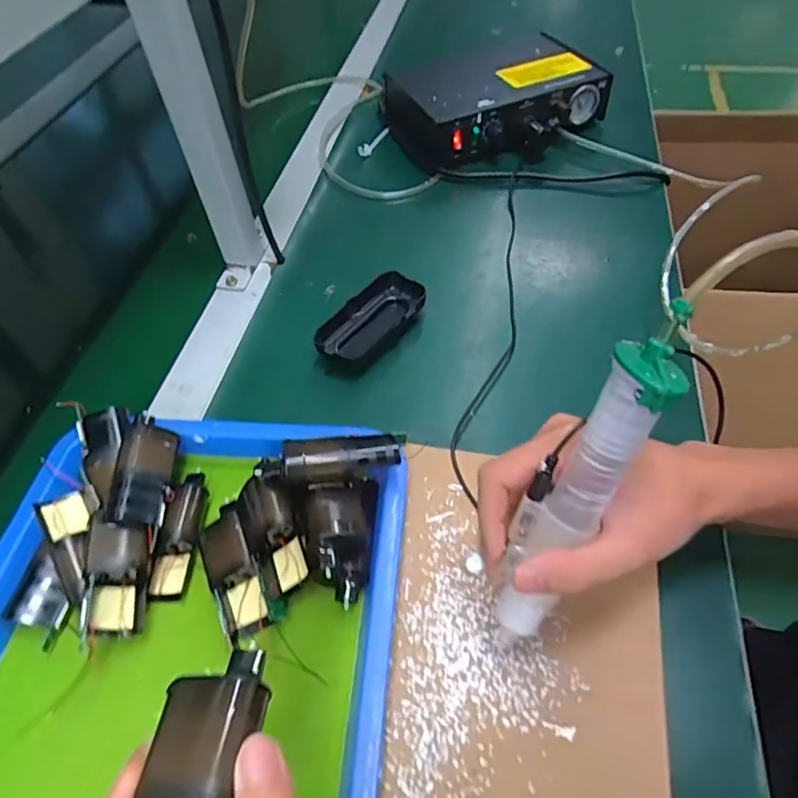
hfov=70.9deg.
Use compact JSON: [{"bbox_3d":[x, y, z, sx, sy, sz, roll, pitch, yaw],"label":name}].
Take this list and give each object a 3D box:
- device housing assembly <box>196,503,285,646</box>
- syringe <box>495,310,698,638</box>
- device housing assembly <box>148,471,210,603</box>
[{"bbox_3d":[-0.107,0.111,0.365,0.036,0.024,0.092,-28,54,-15],"label":"device housing assembly"},{"bbox_3d":[0.084,0.046,0.266,0.032,0.191,0.031,35,32,28],"label":"syringe"},{"bbox_3d":[-0.147,0.090,0.381,0.024,0.027,0.085,4,53,9],"label":"device housing assembly"}]

